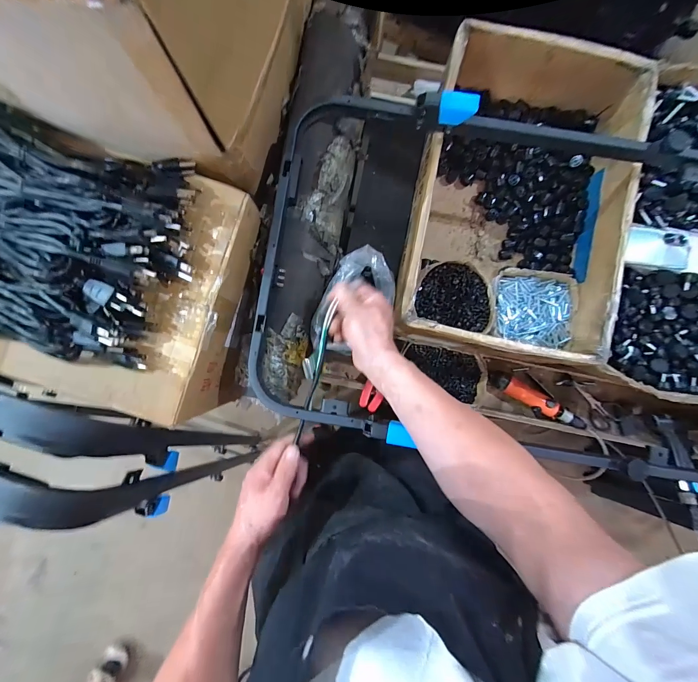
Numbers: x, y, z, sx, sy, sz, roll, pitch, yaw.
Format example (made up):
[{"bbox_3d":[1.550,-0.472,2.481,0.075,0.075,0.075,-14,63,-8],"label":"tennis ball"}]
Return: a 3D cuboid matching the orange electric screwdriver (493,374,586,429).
[{"bbox_3d":[0.406,0.132,0.734,0.215,0.040,0.052,35,88,1],"label":"orange electric screwdriver"}]

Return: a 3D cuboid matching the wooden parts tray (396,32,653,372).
[{"bbox_3d":[0.301,-0.240,0.640,0.342,0.190,0.524,14,88,1],"label":"wooden parts tray"}]

